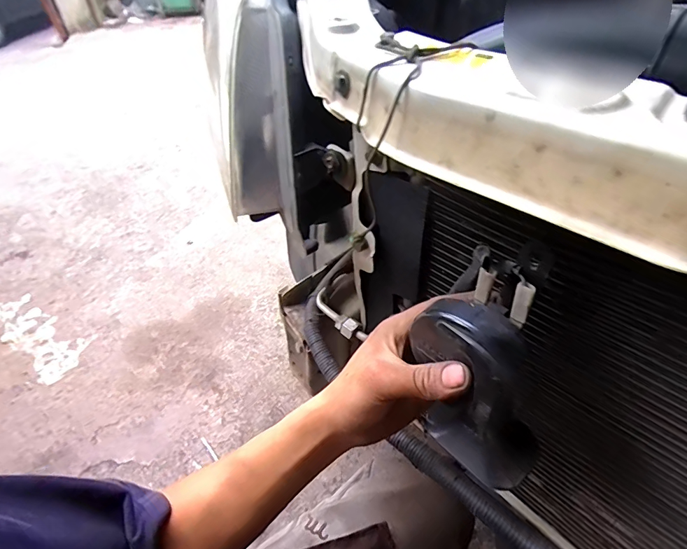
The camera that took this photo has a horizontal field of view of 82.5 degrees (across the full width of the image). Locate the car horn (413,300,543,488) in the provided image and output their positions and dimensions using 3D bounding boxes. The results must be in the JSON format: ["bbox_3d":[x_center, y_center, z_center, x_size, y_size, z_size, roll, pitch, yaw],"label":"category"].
[{"bbox_3d":[0.085,0.070,0.248,0.044,0.096,0.094,-16,45,-16],"label":"car horn"}]

